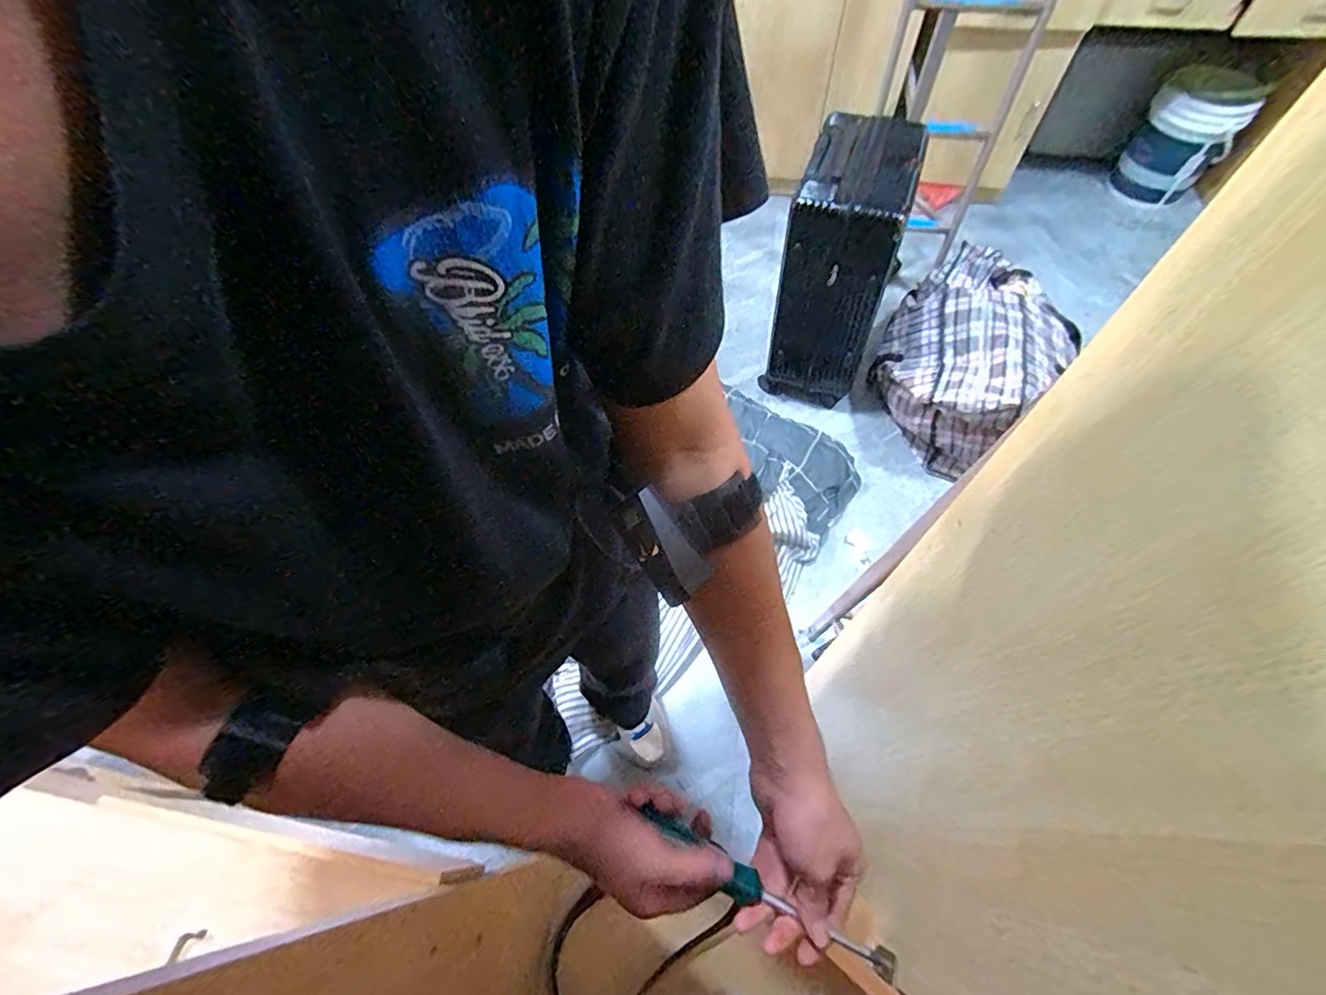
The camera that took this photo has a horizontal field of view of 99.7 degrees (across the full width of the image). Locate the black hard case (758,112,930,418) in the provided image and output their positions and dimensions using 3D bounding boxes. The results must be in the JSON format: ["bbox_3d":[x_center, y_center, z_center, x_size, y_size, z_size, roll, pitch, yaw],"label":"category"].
[{"bbox_3d":[0.455,-0.598,1.507,0.248,0.603,0.375,13,62,9],"label":"black hard case"}]

